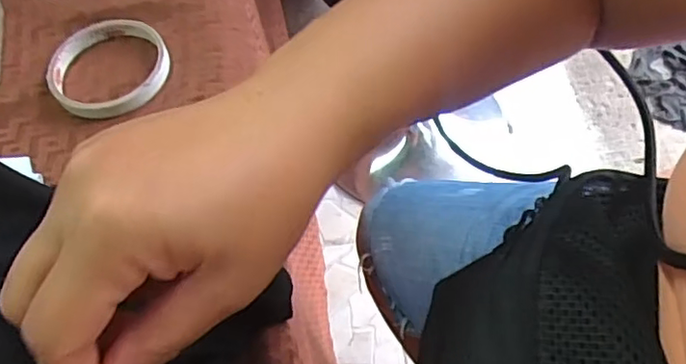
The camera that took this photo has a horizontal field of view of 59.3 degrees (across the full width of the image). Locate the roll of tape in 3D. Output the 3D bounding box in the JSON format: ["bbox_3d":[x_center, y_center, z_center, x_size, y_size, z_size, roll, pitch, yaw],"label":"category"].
[{"bbox_3d":[-0.170,-0.085,0.438,0.085,0.013,0.084,-2,60,4],"label":"roll of tape"}]

